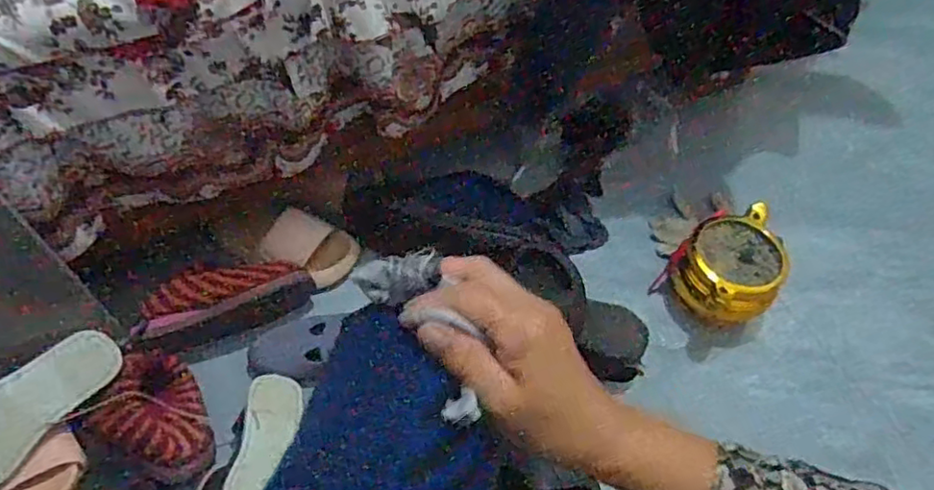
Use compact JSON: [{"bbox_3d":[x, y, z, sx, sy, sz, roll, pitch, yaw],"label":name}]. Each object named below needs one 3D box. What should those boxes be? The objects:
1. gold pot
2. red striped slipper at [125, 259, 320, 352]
[{"bbox_3d":[0.371,0.042,0.886,0.144,0.110,0.127,-16,57,-14],"label":"gold pot"},{"bbox_3d":[-0.312,0.070,0.802,0.221,0.068,0.075,-22,59,-17],"label":"red striped slipper"}]

